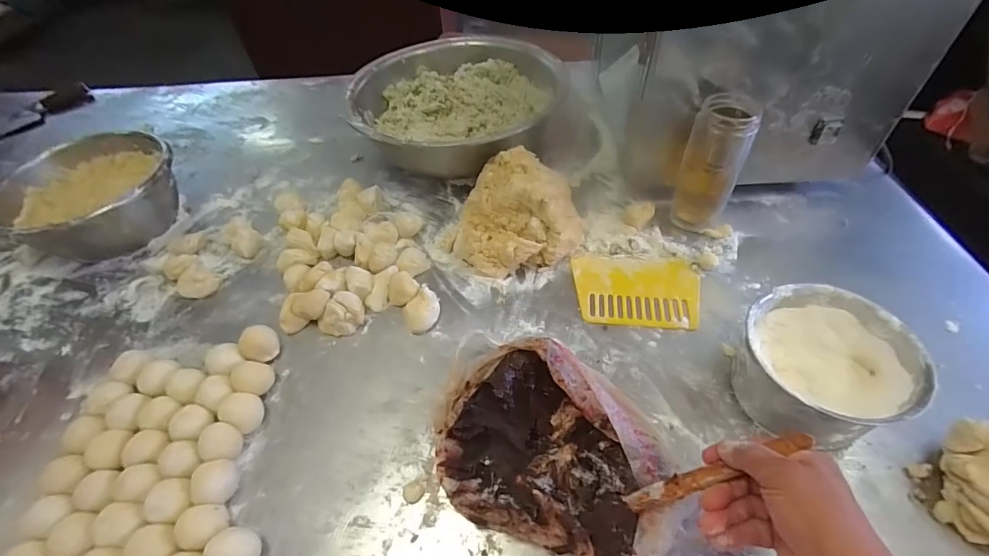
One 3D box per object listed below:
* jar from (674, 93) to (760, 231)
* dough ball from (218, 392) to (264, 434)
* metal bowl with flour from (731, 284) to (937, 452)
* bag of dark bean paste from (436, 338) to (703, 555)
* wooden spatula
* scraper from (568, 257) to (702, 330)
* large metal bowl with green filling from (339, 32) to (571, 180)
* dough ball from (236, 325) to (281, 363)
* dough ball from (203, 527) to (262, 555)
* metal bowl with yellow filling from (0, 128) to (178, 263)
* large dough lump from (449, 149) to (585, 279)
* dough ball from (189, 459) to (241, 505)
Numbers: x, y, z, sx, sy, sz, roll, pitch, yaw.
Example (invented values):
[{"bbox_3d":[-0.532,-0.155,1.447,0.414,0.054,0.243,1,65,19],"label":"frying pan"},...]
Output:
[{"bbox_3d":[0.311,-0.162,0.629,0.076,0.179,0.076,-3,49,3],"label":"jar"},{"bbox_3d":[-0.287,0.154,0.505,0.038,0.030,0.039,-3,49,3],"label":"dough ball"},{"bbox_3d":[0.332,0.096,0.461,0.148,0.091,0.145,-3,49,3],"label":"metal bowl with flour"},{"bbox_3d":[0.066,0.168,0.435,0.236,0.071,0.176,22,54,23],"label":"bag of dark bean paste"},{"bbox_3d":[0.192,0.171,0.385,0.162,0.006,0.026,-30,15,19],"label":"wooden spatula"},{"bbox_3d":[0.194,0.017,0.597,0.164,0.004,0.113,2,51,5],"label":"scraper"},{"bbox_3d":[-0.075,-0.314,0.828,0.347,0.123,0.369,-3,49,3],"label":"large metal bowl with green filling"},{"bbox_3d":[-0.294,0.085,0.556,0.037,0.039,0.044,31,58,28],"label":"dough ball"},{"bbox_3d":[-0.242,0.257,0.411,0.038,0.036,0.041,-3,49,3],"label":"dough ball"},{"bbox_3d":[-0.624,-0.127,0.716,0.211,0.112,0.235,13,51,16],"label":"metal bowl with yellow filling"},{"bbox_3d":[0.026,-0.098,0.641,0.173,0.108,0.159,-3,49,3],"label":"large dough lump"},{"bbox_3d":[-0.288,0.213,0.457,0.035,0.032,0.043,6,50,10],"label":"dough ball"}]

